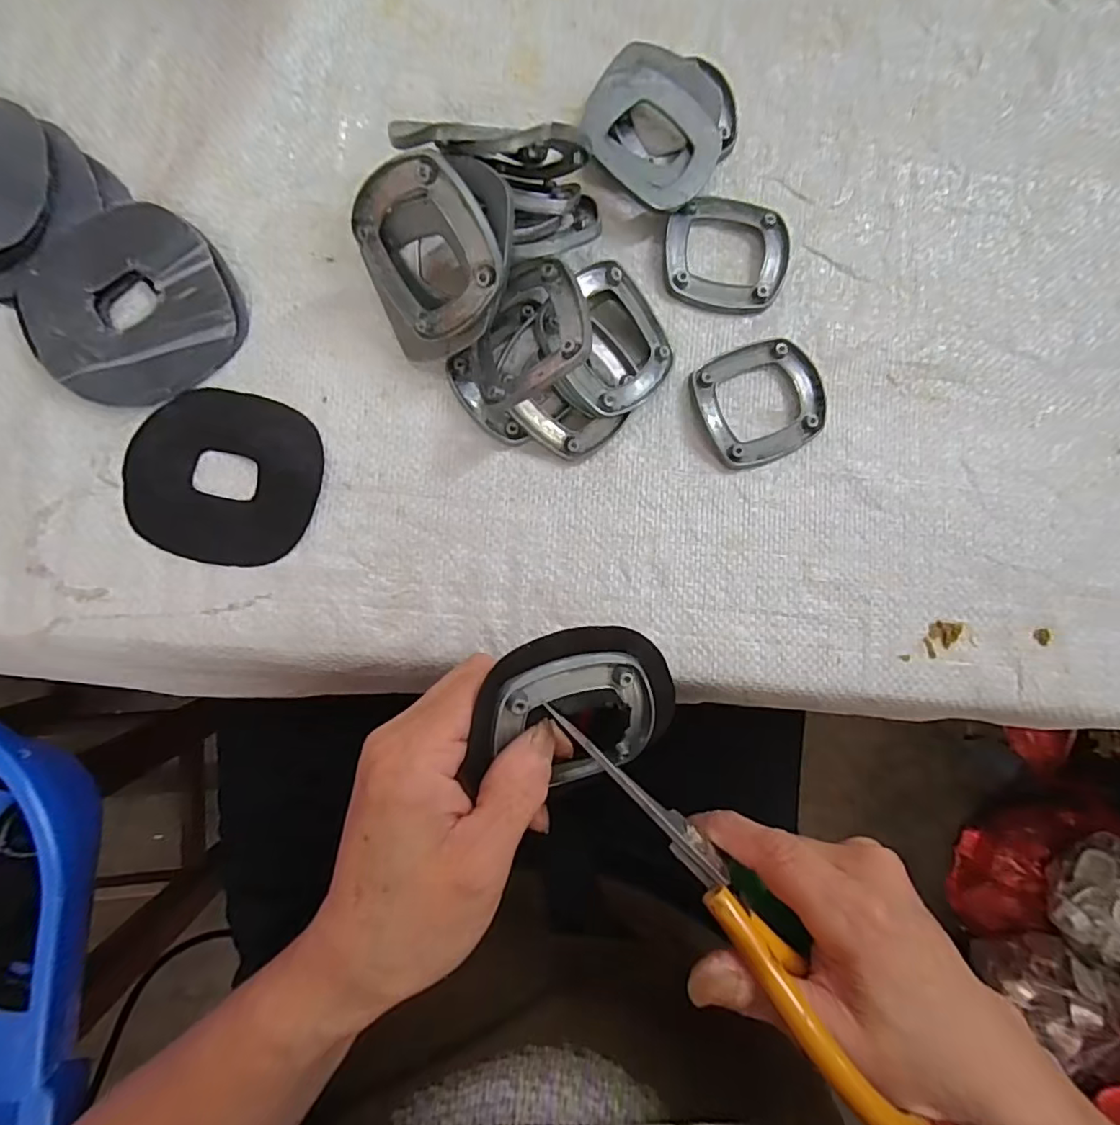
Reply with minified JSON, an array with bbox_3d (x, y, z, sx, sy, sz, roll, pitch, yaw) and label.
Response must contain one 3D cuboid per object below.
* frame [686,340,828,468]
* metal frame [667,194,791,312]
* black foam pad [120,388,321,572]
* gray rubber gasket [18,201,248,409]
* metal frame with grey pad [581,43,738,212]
[{"bbox_3d":[0.096,-0.078,0.276,0.060,0.009,0.058,-21,88,-6],"label":"frame"},{"bbox_3d":[0.081,-0.153,0.281,0.060,0.008,0.057,0,86,-5],"label":"metal frame"},{"bbox_3d":[-0.149,-0.039,0.253,0.080,0.005,0.076,16,85,-3],"label":"black foam pad"},{"bbox_3d":[-0.190,-0.114,0.251,0.083,0.012,0.082,0,86,-4],"label":"gray rubber gasket"},{"bbox_3d":[0.046,-0.210,0.276,0.069,0.022,0.083,33,84,-2],"label":"metal frame with grey pad"}]

